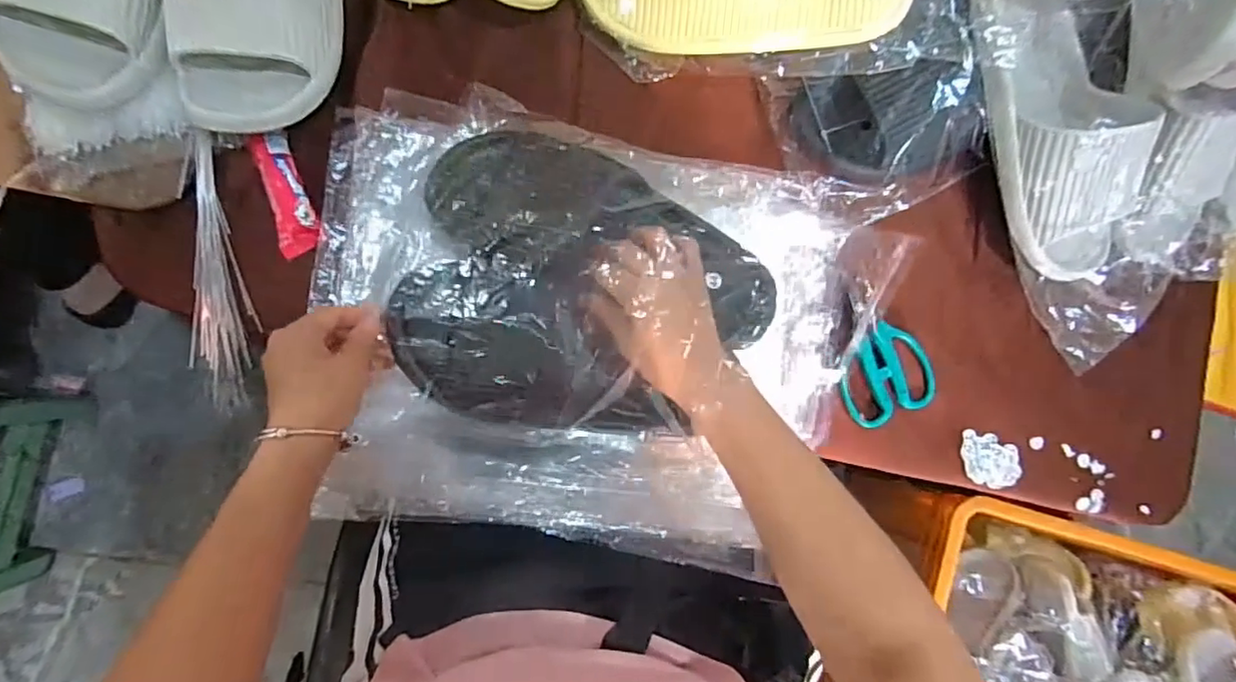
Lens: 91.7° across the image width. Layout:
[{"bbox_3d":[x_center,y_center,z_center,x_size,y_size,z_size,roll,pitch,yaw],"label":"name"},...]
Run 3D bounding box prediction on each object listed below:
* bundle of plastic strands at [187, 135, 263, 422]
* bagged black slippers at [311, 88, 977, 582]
[{"bbox_3d":[-0.309,-0.045,0.463,0.050,0.012,0.212,3,107,-9],"label":"bundle of plastic strands"},{"bbox_3d":[0.002,-0.013,0.454,0.471,0.107,0.335,10,85,-8],"label":"bagged black slippers"}]

